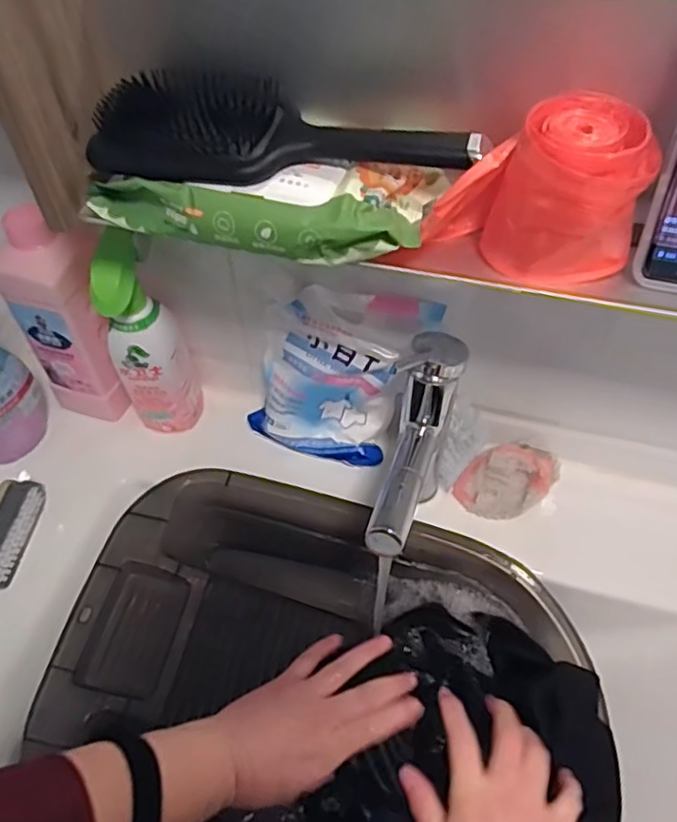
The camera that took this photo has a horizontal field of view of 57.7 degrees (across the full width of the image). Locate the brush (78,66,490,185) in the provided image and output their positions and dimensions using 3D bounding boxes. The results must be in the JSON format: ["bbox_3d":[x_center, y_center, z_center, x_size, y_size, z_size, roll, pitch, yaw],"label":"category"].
[{"bbox_3d":[-0.043,-0.178,0.404,0.231,0.040,0.099,13,53,11],"label":"brush"}]

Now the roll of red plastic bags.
[{"bbox_3d":[0.115,-0.123,0.355,0.125,0.084,0.071,2,52,3],"label":"roll of red plastic bags"}]

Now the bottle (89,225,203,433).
[{"bbox_3d":[-0.186,-0.065,0.605,0.073,0.229,0.062,-18,54,-12],"label":"bottle"}]

